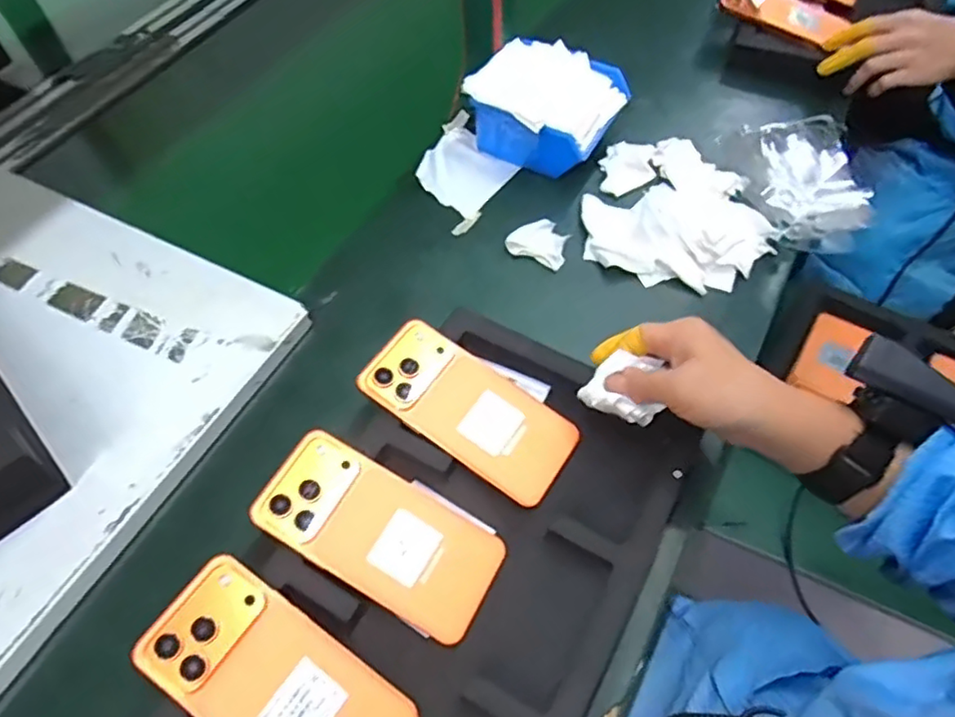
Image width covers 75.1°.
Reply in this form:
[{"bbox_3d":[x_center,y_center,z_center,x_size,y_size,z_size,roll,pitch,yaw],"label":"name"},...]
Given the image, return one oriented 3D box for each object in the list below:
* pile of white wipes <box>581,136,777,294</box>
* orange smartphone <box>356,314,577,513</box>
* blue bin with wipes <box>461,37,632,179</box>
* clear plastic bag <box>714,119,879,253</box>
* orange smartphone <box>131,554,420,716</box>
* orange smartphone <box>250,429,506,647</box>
[{"bbox_3d":[0.195,-0.134,0.603,0.182,0.033,0.159,-34,64,-18],"label":"pile of white wipes"},{"bbox_3d":[-0.006,0.037,0.473,0.163,0.006,0.077,35,64,9],"label":"orange smartphone"},{"bbox_3d":[0.077,-0.263,0.661,0.140,0.075,0.129,30,64,18],"label":"blue bin with wipes"},{"bbox_3d":[0.330,-0.185,0.623,0.131,0.025,0.174,-6,58,-3],"label":"clear plastic bag"},{"bbox_3d":[-0.120,0.195,0.373,0.162,0.006,0.076,35,60,9],"label":"orange smartphone"},{"bbox_3d":[-0.065,0.117,0.423,0.162,0.007,0.078,30,63,5],"label":"orange smartphone"}]

